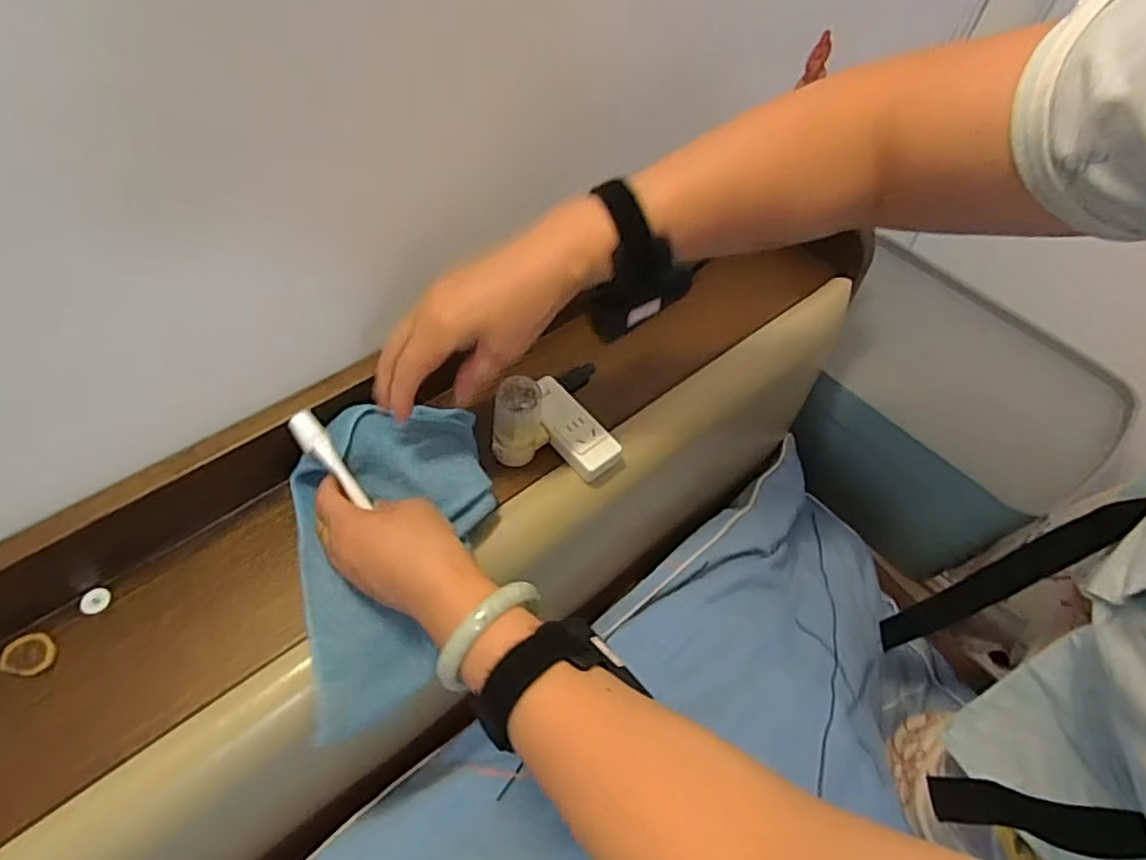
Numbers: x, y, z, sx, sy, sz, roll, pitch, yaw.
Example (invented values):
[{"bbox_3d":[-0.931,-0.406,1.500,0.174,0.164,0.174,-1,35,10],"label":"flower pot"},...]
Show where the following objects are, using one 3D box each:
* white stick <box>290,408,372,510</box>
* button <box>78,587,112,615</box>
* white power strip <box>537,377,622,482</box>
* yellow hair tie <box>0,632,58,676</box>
[{"bbox_3d":[-0.162,0.020,0.426,0.017,0.012,0.076,-37,86,-27],"label":"white stick"},{"bbox_3d":[-0.312,0.112,0.417,0.017,0.005,0.018,2,53,-3],"label":"button"},{"bbox_3d":[-0.002,0.000,0.512,0.039,0.030,0.089,-32,62,-25],"label":"white power strip"},{"bbox_3d":[-0.335,0.138,0.393,0.028,0.005,0.025,5,53,-1],"label":"yellow hair tie"}]

